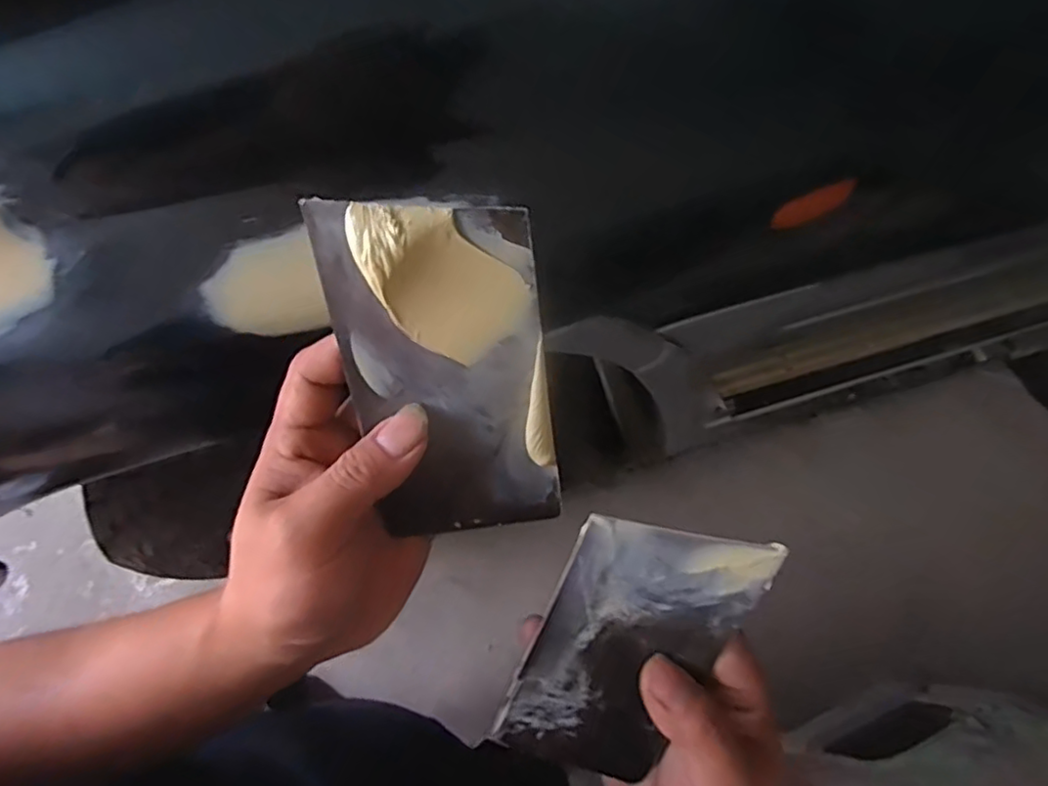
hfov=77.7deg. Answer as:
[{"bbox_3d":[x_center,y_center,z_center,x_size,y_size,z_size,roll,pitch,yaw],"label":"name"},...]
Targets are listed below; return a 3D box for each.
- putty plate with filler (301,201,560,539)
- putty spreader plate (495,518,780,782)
[{"bbox_3d":[-0.029,-0.003,0.243,0.073,0.133,0.010,-6,26,1],"label":"putty plate with filler"},{"bbox_3d":[0.041,0.108,0.269,0.072,0.004,0.133,19,113,-4],"label":"putty spreader plate"}]

